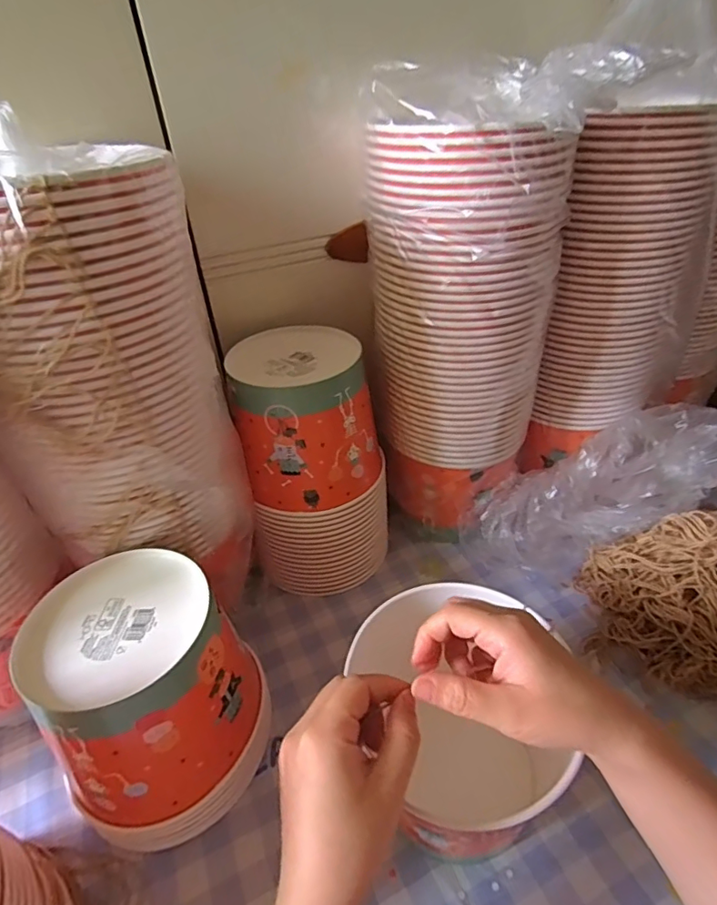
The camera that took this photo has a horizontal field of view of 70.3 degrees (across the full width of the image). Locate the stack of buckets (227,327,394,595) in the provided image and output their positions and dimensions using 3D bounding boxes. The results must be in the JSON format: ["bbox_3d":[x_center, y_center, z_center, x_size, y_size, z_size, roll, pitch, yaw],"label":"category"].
[{"bbox_3d":[-0.044,0.014,0.550,0.144,0.251,0.135,-4,38,1],"label":"stack of buckets"}]

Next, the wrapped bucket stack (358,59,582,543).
[{"bbox_3d":[0.104,-0.121,0.505,0.149,0.415,0.136,20,44,27],"label":"wrapped bucket stack"}]

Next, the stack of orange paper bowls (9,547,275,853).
[{"bbox_3d":[-0.155,0.185,0.400,0.147,0.161,0.147,-22,41,-22],"label":"stack of orange paper bowls"}]

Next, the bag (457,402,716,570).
[{"bbox_3d":[0.257,0.052,0.546,0.289,0.126,0.099,-28,36,14],"label":"bag"}]

